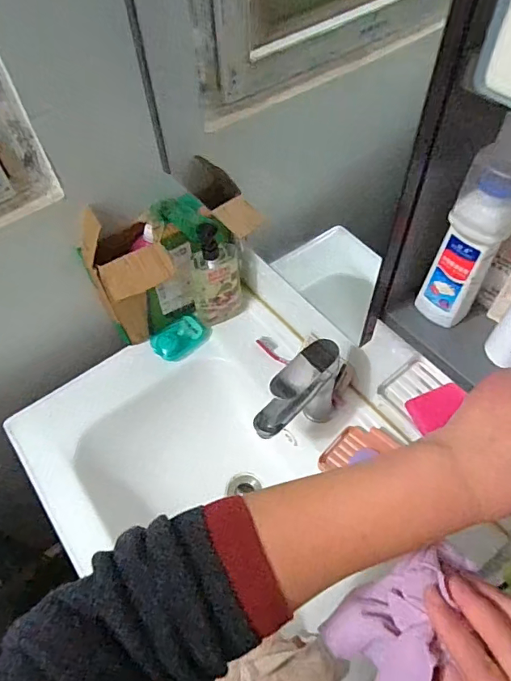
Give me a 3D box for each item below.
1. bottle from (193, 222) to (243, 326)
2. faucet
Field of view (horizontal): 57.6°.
[{"bbox_3d":[-0.068,-0.113,0.790,0.089,0.200,0.073,-9,56,-4],"label":"bottle"},{"bbox_3d":[0.062,0.089,0.661,0.154,0.181,0.042,-40,63,-22],"label":"faucet"}]

